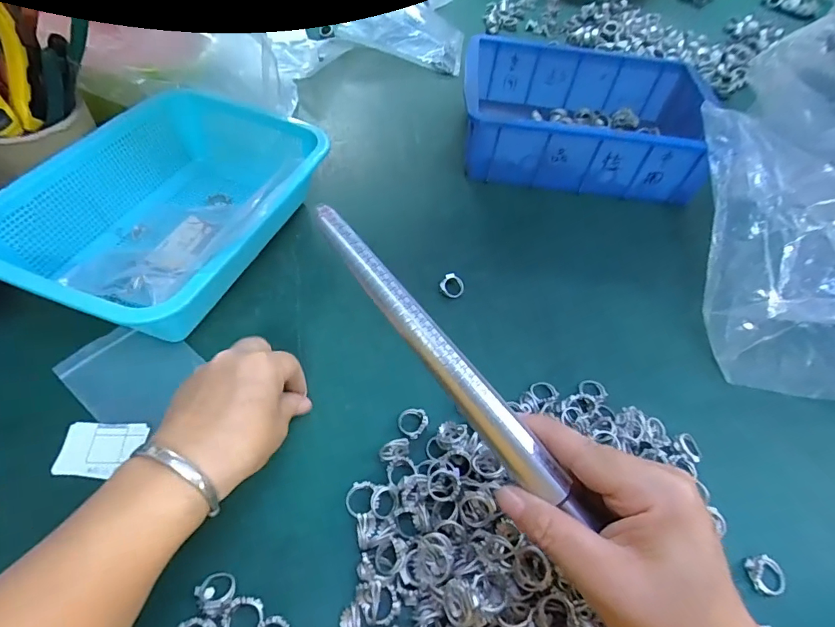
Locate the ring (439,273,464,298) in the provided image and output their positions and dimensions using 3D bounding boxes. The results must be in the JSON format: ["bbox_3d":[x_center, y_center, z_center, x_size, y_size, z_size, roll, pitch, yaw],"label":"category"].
[{"bbox_3d":[0.033,-0.028,0.433,0.023,0.012,0.021,1,54,-2],"label":"ring"}]

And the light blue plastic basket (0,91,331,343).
[{"bbox_3d":[-0.218,-0.100,0.416,0.186,0.078,0.277,25,56,14],"label":"light blue plastic basket"}]

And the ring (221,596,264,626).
[{"bbox_3d":[-0.100,0.175,0.263,0.021,0.006,0.022,3,53,-4],"label":"ring"}]

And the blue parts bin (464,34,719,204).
[{"bbox_3d":[0.207,-0.246,0.561,0.291,0.077,0.204,8,54,3],"label":"blue parts bin"}]

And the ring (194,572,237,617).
[{"bbox_3d":[-0.119,0.165,0.269,0.022,0.009,0.021,3,53,-4],"label":"ring"}]

